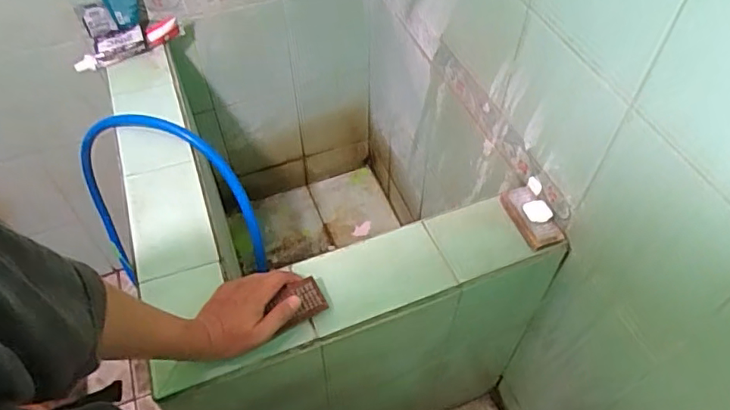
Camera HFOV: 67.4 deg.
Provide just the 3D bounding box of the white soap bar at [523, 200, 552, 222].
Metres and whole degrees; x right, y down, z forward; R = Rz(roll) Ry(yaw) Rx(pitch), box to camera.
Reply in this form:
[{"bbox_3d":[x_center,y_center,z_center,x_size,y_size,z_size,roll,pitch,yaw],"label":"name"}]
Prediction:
[{"bbox_3d":[0.245,0.009,0.770,0.037,0.010,0.032,-9,53,-7],"label":"white soap bar"}]

